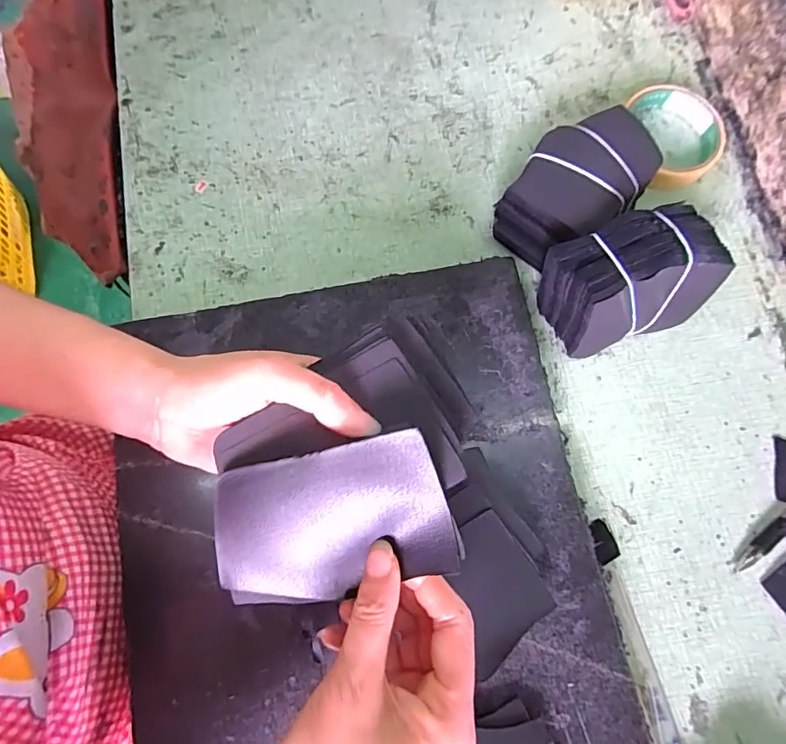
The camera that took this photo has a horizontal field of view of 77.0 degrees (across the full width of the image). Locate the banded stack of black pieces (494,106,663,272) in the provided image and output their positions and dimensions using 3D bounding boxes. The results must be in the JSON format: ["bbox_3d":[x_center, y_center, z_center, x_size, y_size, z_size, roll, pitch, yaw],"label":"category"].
[{"bbox_3d":[0.140,-0.139,0.379,0.077,0.051,0.128,38,76,7],"label":"banded stack of black pieces"}]

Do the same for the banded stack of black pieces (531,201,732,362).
[{"bbox_3d":[0.172,-0.066,0.354,0.126,0.092,0.056,-21,56,-7],"label":"banded stack of black pieces"}]

